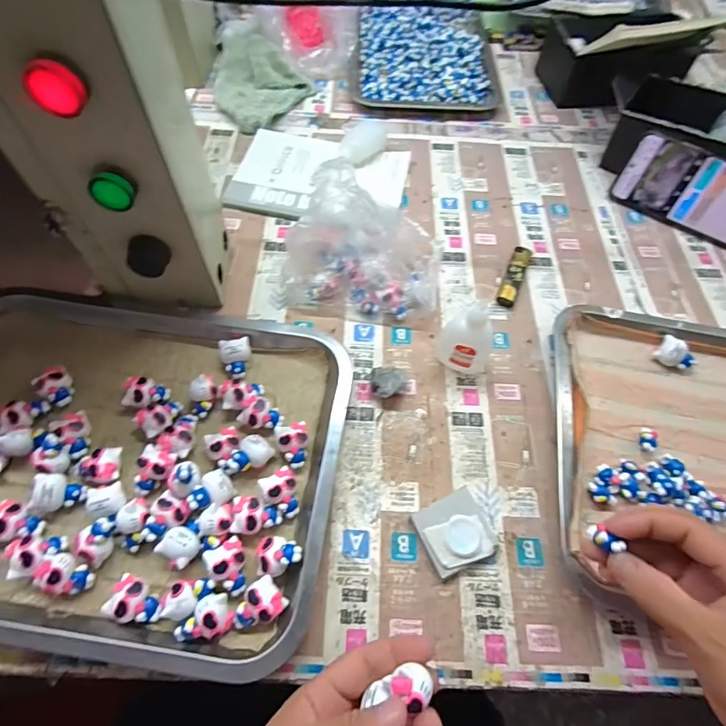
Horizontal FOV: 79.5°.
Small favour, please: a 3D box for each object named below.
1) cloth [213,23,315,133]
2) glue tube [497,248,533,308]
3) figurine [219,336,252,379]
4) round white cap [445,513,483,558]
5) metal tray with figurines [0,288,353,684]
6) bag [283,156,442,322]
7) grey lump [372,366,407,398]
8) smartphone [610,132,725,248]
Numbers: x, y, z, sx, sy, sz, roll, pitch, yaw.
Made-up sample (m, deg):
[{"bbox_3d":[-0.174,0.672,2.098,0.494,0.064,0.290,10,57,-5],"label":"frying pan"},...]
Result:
[{"bbox_3d":[-0.145,-0.405,0.609,0.126,0.030,0.218,-12,62,-9],"label":"cloth"},{"bbox_3d":[0.162,-0.095,0.465,0.020,0.015,0.083,23,63,10],"label":"glue tube"},{"bbox_3d":[-0.112,-0.006,0.389,0.027,0.019,0.035,-17,64,-12],"label":"figurine"},{"bbox_3d":[0.075,0.128,0.323,0.026,0.005,0.029,7,61,1],"label":"round white cap"},{"bbox_3d":[-0.201,0.069,0.354,0.360,0.038,0.279,7,61,2],"label":"metal tray with figurines"},{"bbox_3d":[0.004,-0.114,0.417,0.148,0.101,0.104,13,61,5],"label":"bag"},{"bbox_3d":[0.023,0.017,0.385,0.030,0.022,0.029,1,61,-2],"label":"grey lump"},{"bbox_3d":[0.381,-0.196,0.499,0.164,0.080,0.010,32,34,15],"label":"smartphone"}]

